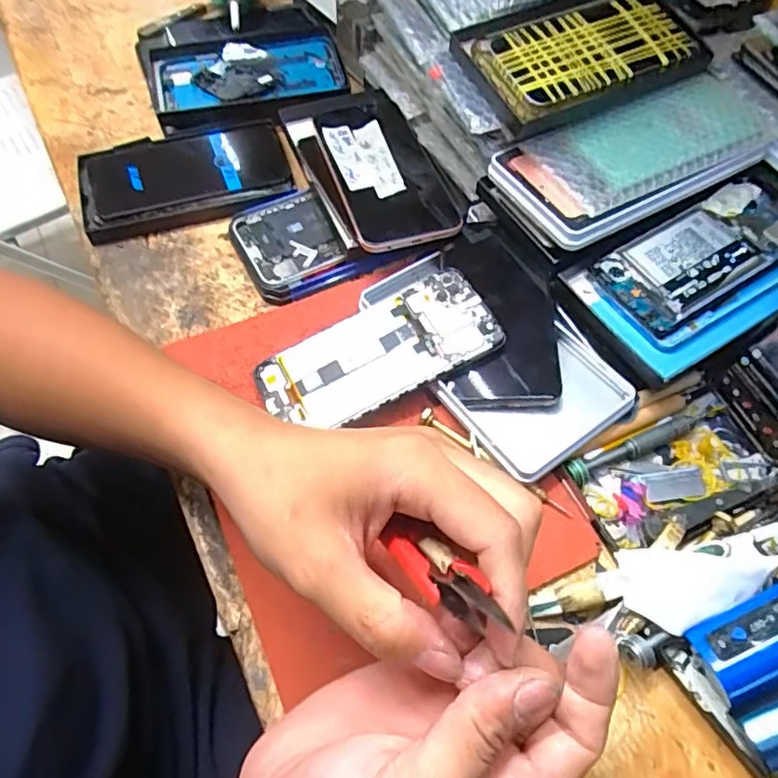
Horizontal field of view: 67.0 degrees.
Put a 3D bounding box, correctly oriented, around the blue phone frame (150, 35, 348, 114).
[{"bbox_3d":[-0.131,-0.295,0.547,0.175,0.012,0.084,-5,60,-3],"label":"blue phone frame"}]

